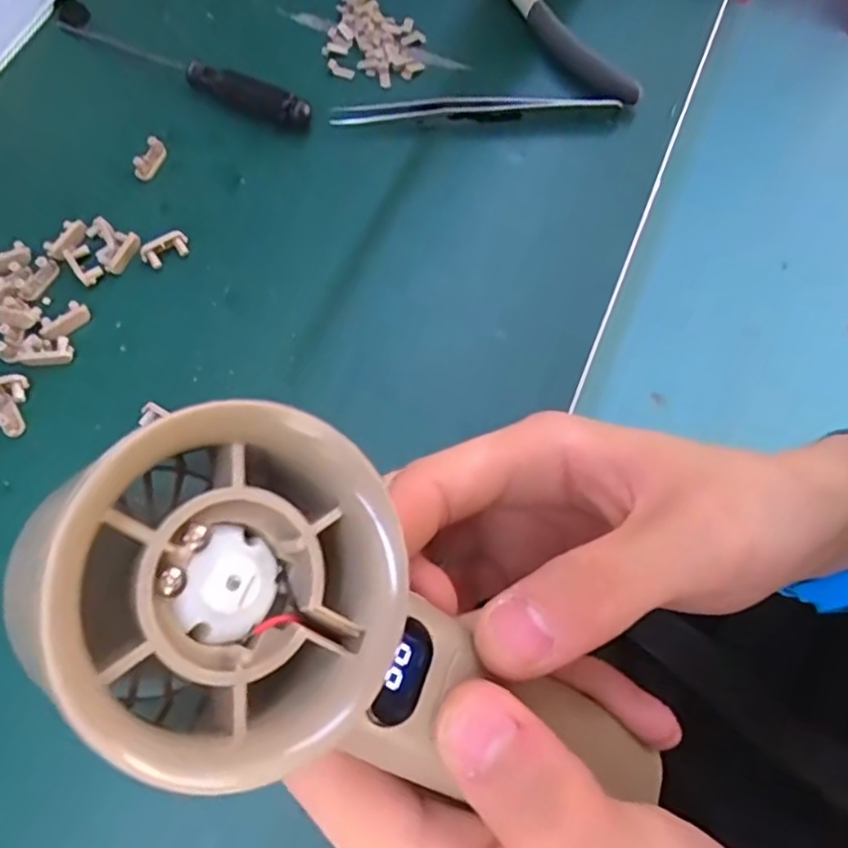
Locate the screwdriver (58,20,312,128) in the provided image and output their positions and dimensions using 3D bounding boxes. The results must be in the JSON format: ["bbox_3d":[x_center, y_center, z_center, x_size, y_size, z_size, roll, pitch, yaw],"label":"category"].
[{"bbox_3d":[-0.112,-0.162,0.292,0.131,0.012,0.014,24,71,6],"label":"screwdriver"}]

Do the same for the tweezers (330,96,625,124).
[{"bbox_3d":[0.024,-0.143,0.291,0.128,0.009,0.010,0,70,-2],"label":"tweezers"}]

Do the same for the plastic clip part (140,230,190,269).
[{"bbox_3d":[-0.108,-0.073,0.266,0.020,0.005,0.010,-34,75,-13],"label":"plastic clip part"}]

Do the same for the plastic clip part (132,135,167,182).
[{"bbox_3d":[-0.119,-0.117,0.279,0.007,0.009,0.021,23,71,6],"label":"plastic clip part"}]

